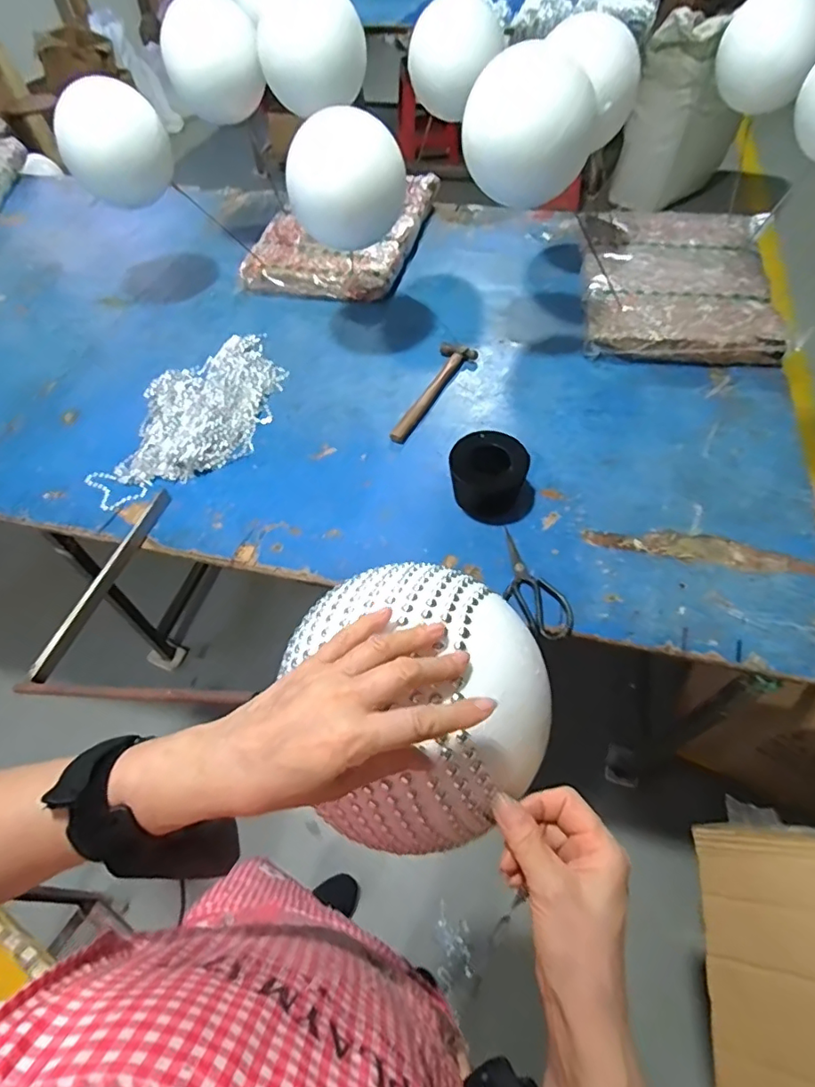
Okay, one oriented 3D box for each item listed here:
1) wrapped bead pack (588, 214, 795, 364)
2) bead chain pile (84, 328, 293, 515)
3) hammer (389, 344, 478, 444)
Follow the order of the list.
[{"bbox_3d":[0.574,-0.559,1.136,0.396,0.070,0.535,6,53,8],"label":"wrapped bead pack"},{"bbox_3d":[-0.376,-0.250,0.988,0.244,0.033,0.437,5,53,7],"label":"bead chain pile"},{"bbox_3d":[0.036,-0.287,0.994,0.067,0.026,0.268,25,58,20],"label":"hammer"}]

